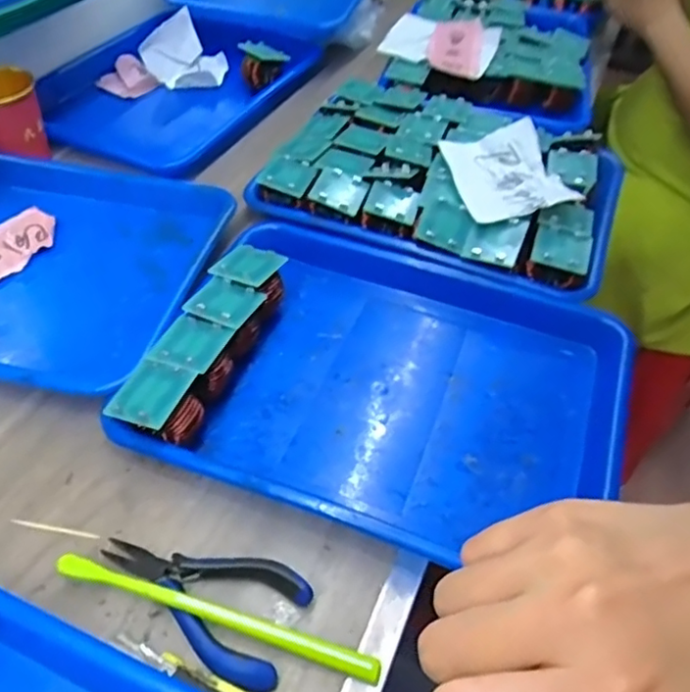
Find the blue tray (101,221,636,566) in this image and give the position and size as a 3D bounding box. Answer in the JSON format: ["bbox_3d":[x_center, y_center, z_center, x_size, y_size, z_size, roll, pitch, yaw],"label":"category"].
[{"bbox_3d":[0.033,0.023,0.445,0.320,0.033,0.251,18,50,13],"label":"blue tray"}]

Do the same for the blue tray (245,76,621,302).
[{"bbox_3d":[0.099,-0.168,0.597,0.320,0.053,0.258,20,51,14],"label":"blue tray"}]

